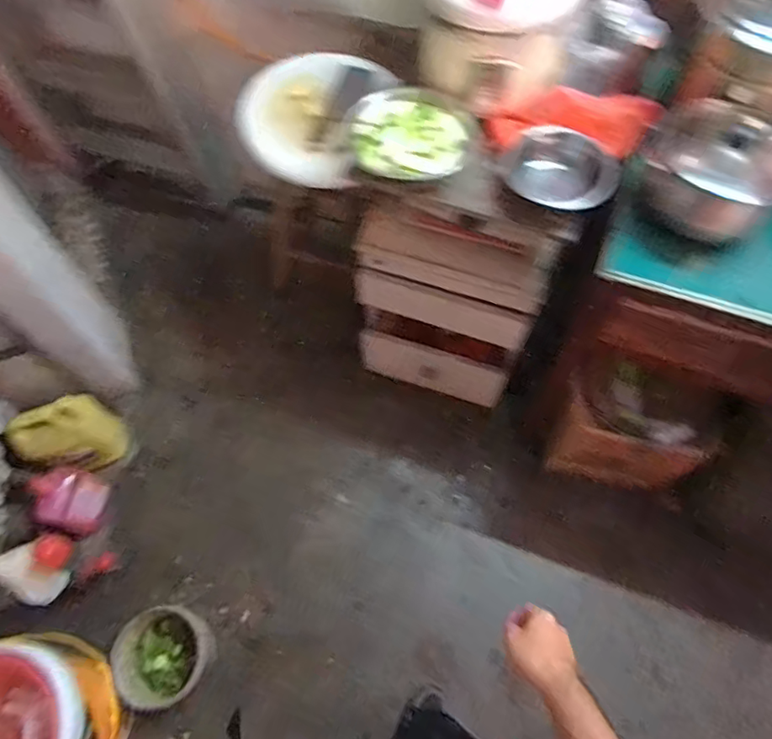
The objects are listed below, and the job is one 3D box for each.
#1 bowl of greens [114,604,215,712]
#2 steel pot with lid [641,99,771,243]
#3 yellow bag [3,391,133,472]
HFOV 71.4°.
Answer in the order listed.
[{"bbox_3d":[-0.529,0.685,1.277,0.213,0.113,0.213,0,63,-1],"label":"bowl of greens"},{"bbox_3d":[0.547,-0.324,0.901,0.214,0.150,0.182,14,64,6],"label":"steel pot with lid"},{"bbox_3d":[-0.825,0.175,1.429,0.227,0.252,0.129,-32,68,-15],"label":"yellow bag"}]

